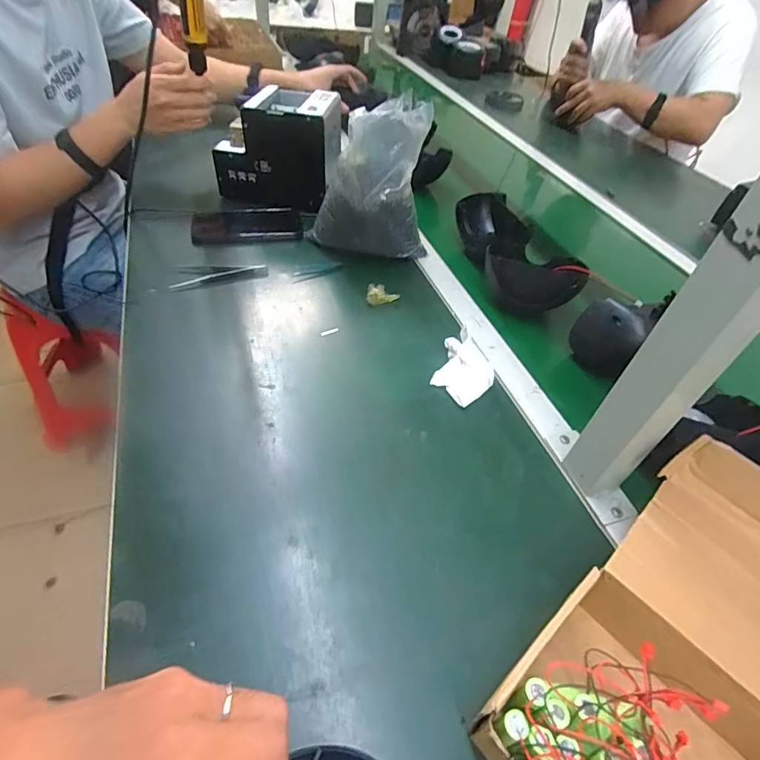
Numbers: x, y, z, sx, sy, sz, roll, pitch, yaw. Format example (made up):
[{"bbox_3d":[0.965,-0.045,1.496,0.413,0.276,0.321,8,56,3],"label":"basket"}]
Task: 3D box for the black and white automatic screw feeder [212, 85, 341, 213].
[{"bbox_3d":[-0.165,-0.376,0.742,0.183,0.145,0.108,11,46,3],"label":"black and white automatic screw feeder"}]

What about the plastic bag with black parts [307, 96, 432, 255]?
[{"bbox_3d":[-0.008,-0.260,0.616,0.152,0.192,0.079,-11,49,-17],"label":"plastic bag with black parts"}]

